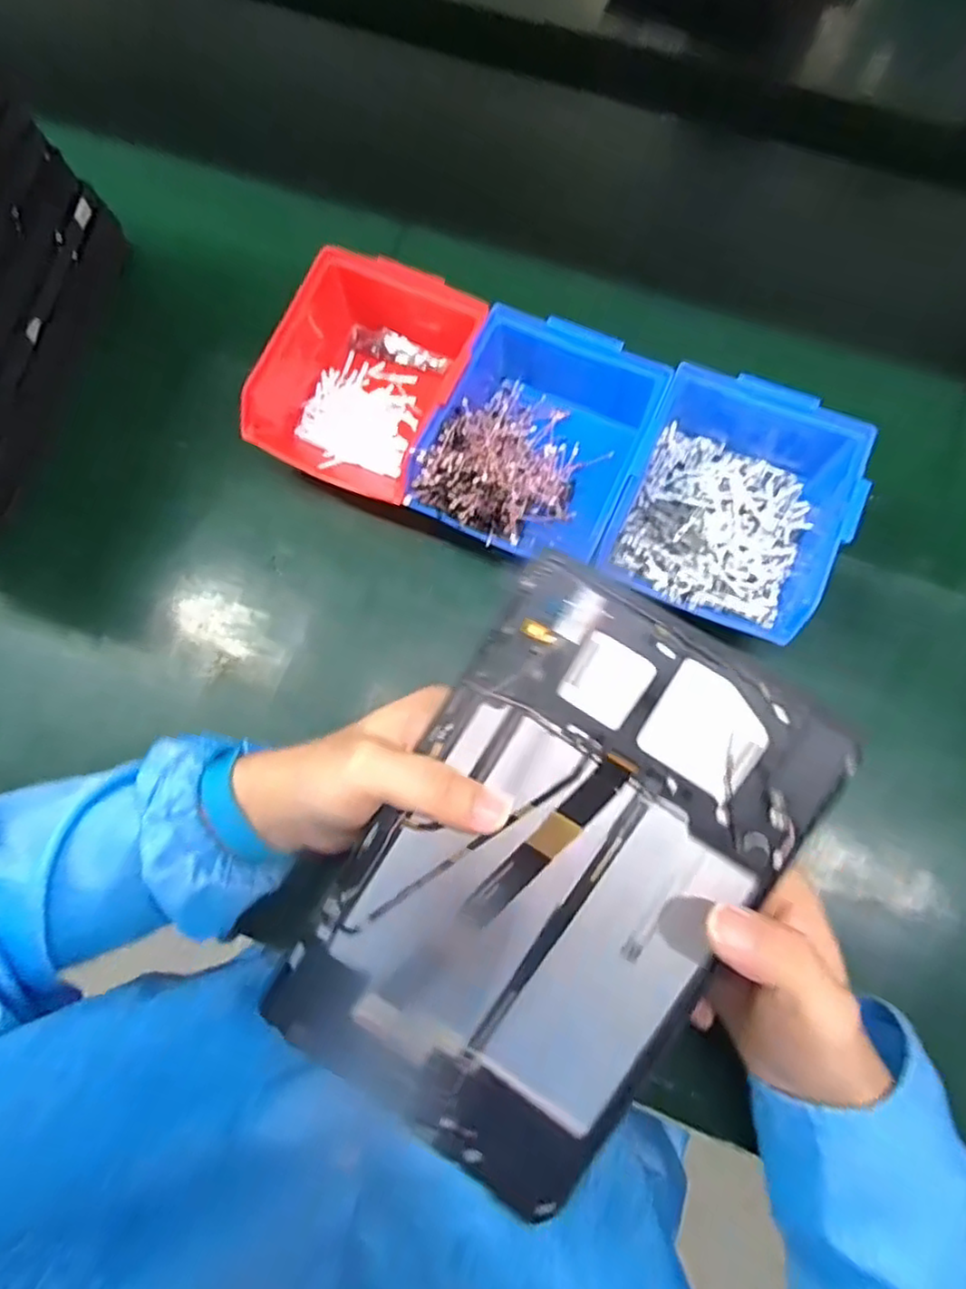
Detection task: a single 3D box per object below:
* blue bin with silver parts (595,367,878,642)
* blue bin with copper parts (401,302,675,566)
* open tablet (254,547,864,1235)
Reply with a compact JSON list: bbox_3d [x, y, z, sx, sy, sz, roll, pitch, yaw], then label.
[{"bbox_3d":[0.153,-0.088,0.410,0.123,0.060,0.146,24,78,7],"label":"blue bin with silver parts"},{"bbox_3d":[0.035,-0.126,0.431,0.122,0.068,0.149,23,78,7],"label":"blue bin with copper parts"},{"bbox_3d":[0.027,0.100,0.279,0.149,0.007,0.241,32,95,7],"label":"open tablet"}]

